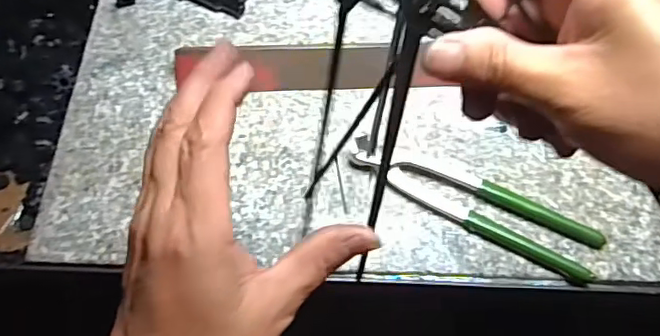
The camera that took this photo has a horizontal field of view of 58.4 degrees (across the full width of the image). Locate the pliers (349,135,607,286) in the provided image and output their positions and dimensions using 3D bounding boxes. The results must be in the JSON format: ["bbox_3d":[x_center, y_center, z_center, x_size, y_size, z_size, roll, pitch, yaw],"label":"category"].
[{"bbox_3d":[0.109,0.025,0.449,0.194,0.014,0.045,26,63,13],"label":"pliers"}]

